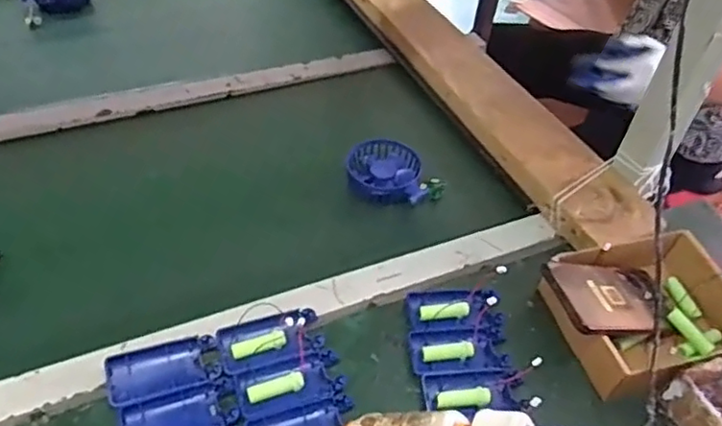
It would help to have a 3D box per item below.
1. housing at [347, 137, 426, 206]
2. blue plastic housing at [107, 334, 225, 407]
[{"bbox_3d":[0.033,-0.046,0.755,0.098,0.036,0.089,15,49,8],"label":"housing"},{"bbox_3d":[-0.174,0.138,0.546,0.093,0.009,0.045,-12,51,-15],"label":"blue plastic housing"}]

